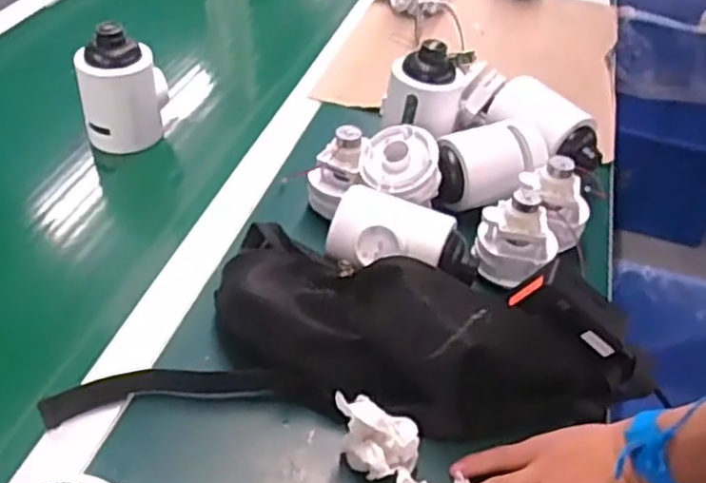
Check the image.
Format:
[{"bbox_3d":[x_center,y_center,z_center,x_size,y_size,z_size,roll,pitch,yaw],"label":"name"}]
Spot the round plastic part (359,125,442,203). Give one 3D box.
[{"bbox_3d":[0.046,-0.069,0.672,0.074,0.059,0.074,1,71,20],"label":"round plastic part"}]

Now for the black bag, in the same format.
[{"bbox_3d":[0.013,0.065,0.553,0.443,0.080,0.165,6,41,0],"label":"black bag"}]

